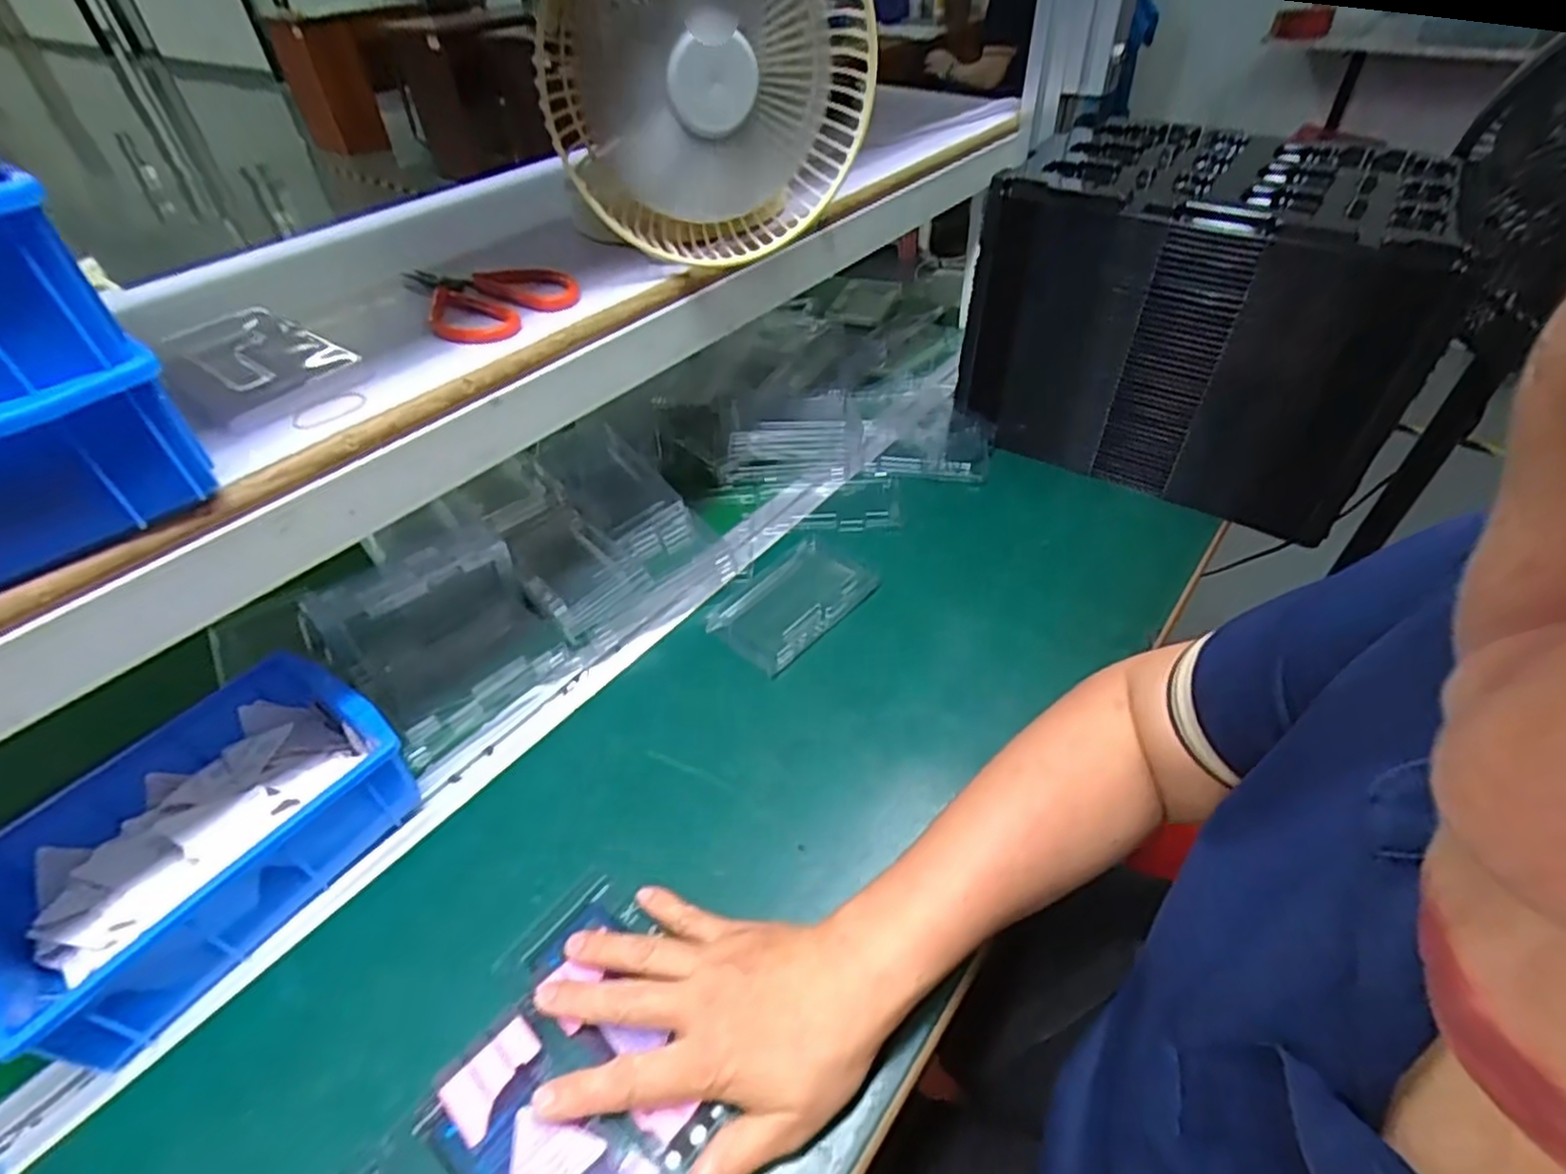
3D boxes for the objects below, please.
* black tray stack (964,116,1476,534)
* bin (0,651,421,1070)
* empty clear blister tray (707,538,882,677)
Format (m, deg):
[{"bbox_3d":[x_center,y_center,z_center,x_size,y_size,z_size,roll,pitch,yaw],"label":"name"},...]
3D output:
[{"bbox_3d":[0.350,-0.234,0.656,0.338,0.242,0.201,25,50,22],"label":"black tray stack"},{"bbox_3d":[-0.332,0.140,0.416,0.136,0.060,0.200,25,50,23],"label":"bin"},{"bbox_3d":[0.006,0.011,0.572,0.081,0.011,0.125,34,54,29],"label":"empty clear blister tray"}]

